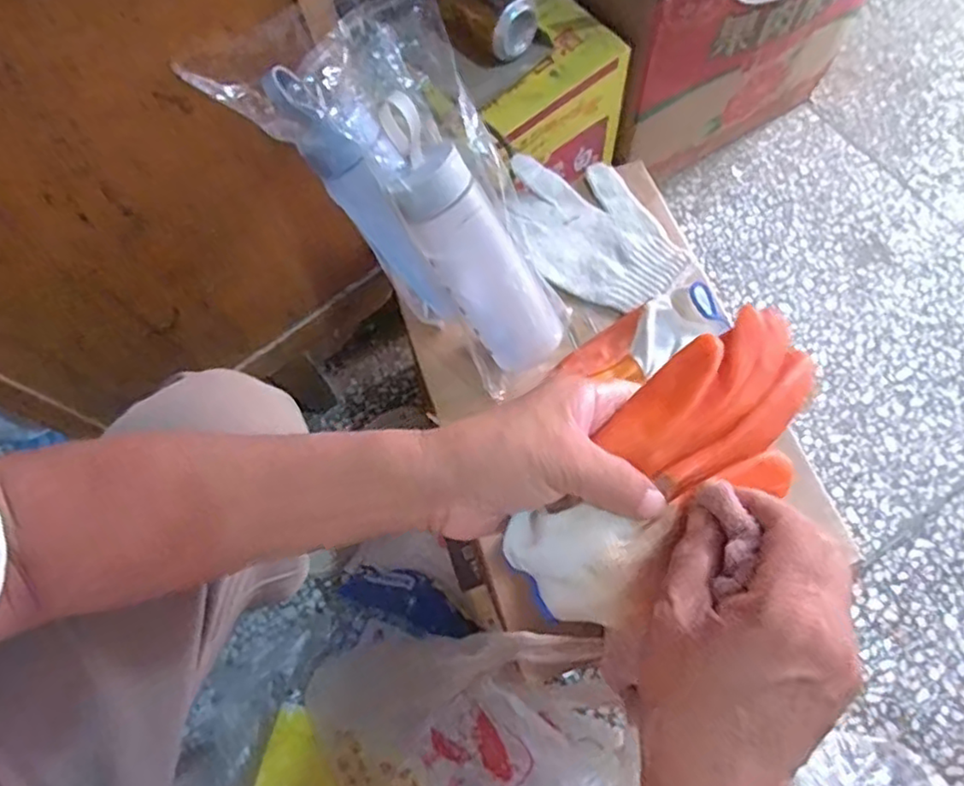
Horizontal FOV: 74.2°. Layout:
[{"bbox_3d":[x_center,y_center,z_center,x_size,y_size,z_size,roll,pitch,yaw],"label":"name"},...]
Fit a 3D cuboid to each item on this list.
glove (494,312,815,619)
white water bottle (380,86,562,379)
[{"bbox_3d":[0.093,0.037,0.302,0.072,0.035,0.174,43,87,18],"label":"glove"},{"bbox_3d":[-0.009,-0.112,0.486,0.061,0.228,0.051,-44,35,-16],"label":"white water bottle"}]

